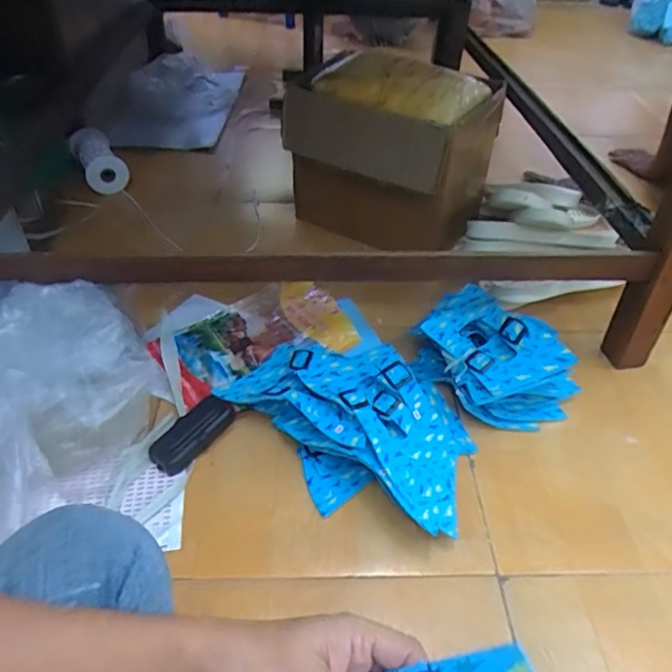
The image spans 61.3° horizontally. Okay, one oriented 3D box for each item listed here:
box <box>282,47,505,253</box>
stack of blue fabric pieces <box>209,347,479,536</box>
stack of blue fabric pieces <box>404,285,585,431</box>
[{"bbox_3d":[0.095,-0.330,1.021,0.294,0.279,0.220,29,48,26],"label":"box"},{"bbox_3d":[0.008,0.095,0.695,0.315,0.080,0.219,14,43,12],"label":"stack of blue fabric pieces"},{"bbox_3d":[0.204,0.026,0.760,0.216,0.112,0.143,35,50,30],"label":"stack of blue fabric pieces"}]

